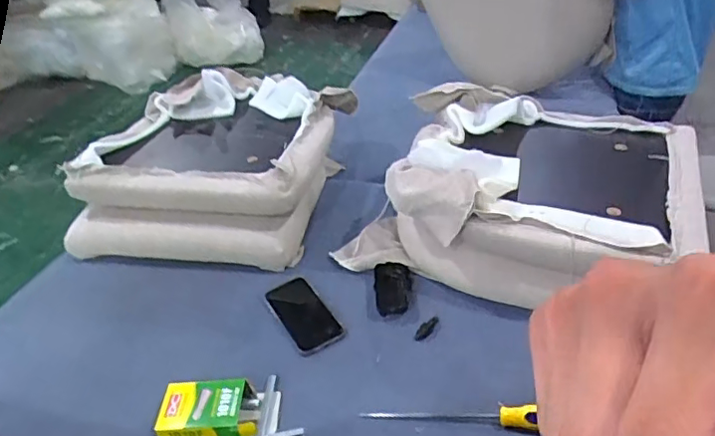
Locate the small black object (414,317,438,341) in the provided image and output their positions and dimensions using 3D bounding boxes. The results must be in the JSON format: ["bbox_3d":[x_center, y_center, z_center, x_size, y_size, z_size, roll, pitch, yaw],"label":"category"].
[{"bbox_3d":[0.107,0.171,0.881,0.051,0.005,0.021,-43,47,-21],"label":"small black object"}]

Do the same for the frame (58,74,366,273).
[{"bbox_3d":[-0.292,-0.128,1.219,0.473,0.174,0.484,2,37,13],"label":"frame"}]

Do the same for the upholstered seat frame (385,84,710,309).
[{"bbox_3d":[0.311,-0.044,0.984,0.480,0.194,0.412,8,38,19],"label":"upholstered seat frame"}]

